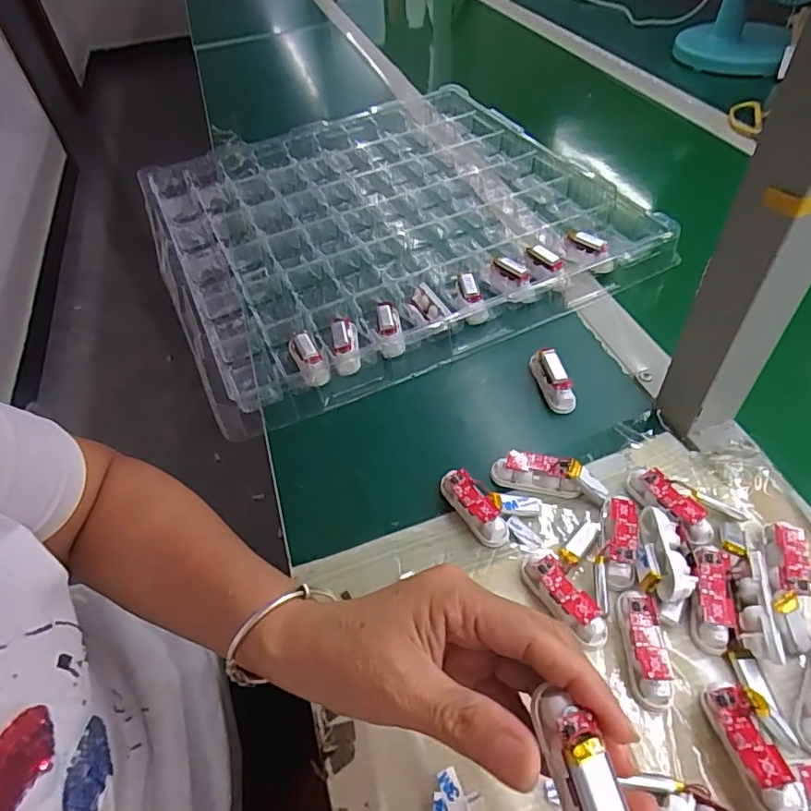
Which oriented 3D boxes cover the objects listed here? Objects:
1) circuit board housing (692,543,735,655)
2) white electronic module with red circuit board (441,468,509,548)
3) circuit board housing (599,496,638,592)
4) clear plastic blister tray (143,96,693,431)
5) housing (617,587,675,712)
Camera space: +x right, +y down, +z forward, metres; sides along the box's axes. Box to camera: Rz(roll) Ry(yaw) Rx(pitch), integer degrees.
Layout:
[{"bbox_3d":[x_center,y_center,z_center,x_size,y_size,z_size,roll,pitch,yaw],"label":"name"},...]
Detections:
[{"bbox_3d":[0.178,0.111,0.317,0.021,0.016,0.058,8,63,13],"label":"circuit board housing"},{"bbox_3d":[0.046,0.069,0.372,0.020,0.020,0.061,-26,51,-16],"label":"white electronic module with red circuit board"},{"bbox_3d":[0.135,0.085,0.346,0.021,0.020,0.058,9,50,14],"label":"circuit board housing"},{"bbox_3d":[-0.032,-0.225,0.632,0.476,0.034,0.503,-21,50,-12],"label":"clear plastic blister tray"},{"bbox_3d":[0.134,0.135,0.305,0.018,0.022,0.060,-3,49,4],"label":"housing"}]

